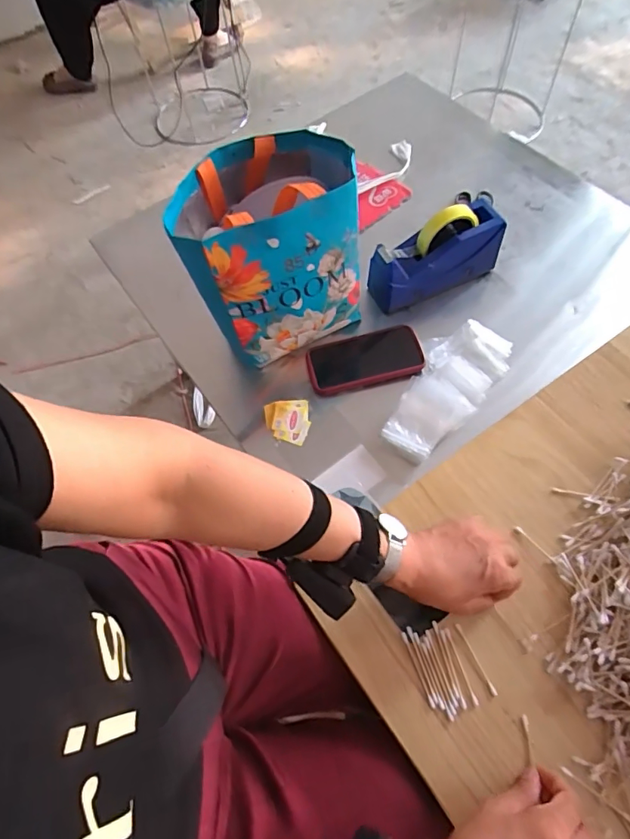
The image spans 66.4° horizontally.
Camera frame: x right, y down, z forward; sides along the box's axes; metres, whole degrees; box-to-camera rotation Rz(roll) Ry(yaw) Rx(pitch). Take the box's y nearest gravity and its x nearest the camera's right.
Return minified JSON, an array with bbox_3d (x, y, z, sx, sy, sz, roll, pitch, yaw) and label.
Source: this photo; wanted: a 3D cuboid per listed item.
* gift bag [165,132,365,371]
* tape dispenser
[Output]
[{"bbox_3d":[-0.062,-0.238,0.679,0.225,0.230,0.182,-21,64,-7],"label":"gift bag"},{"bbox_3d":[0.189,-0.260,0.754,0.212,0.128,0.076,-28,65,-10],"label":"tape dispenser"}]

